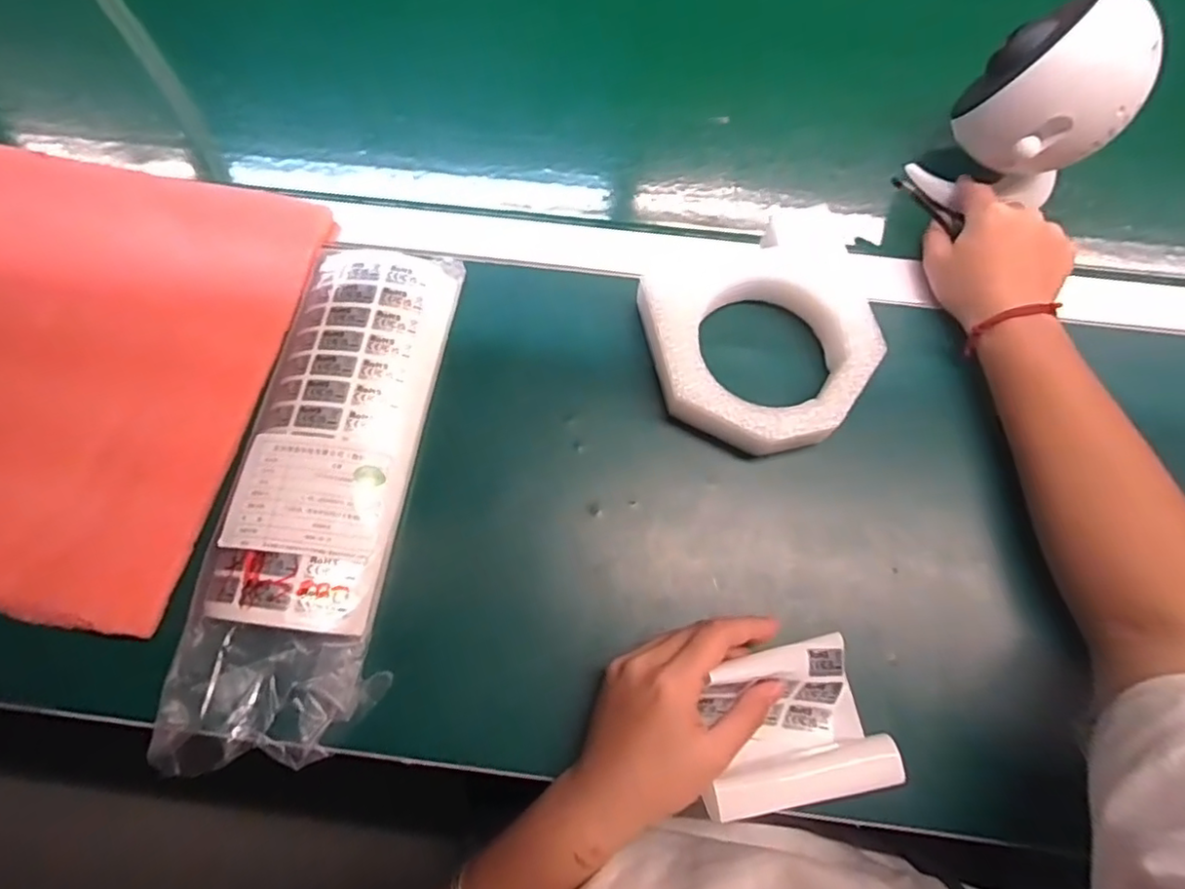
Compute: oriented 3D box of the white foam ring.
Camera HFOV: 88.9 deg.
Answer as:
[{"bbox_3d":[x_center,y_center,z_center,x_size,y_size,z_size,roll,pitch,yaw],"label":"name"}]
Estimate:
[{"bbox_3d":[0.116,-0.072,0.419,0.153,0.032,0.154,0,71,0],"label":"white foam ring"}]

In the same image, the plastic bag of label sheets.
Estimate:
[{"bbox_3d":[-0.177,0.019,0.400,0.120,0.042,0.352,6,71,3],"label":"plastic bag of label sheets"}]

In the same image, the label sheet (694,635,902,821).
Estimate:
[{"bbox_3d":[0.111,0.156,0.342,0.105,0.047,0.078,-9,73,-4],"label":"label sheet"}]

